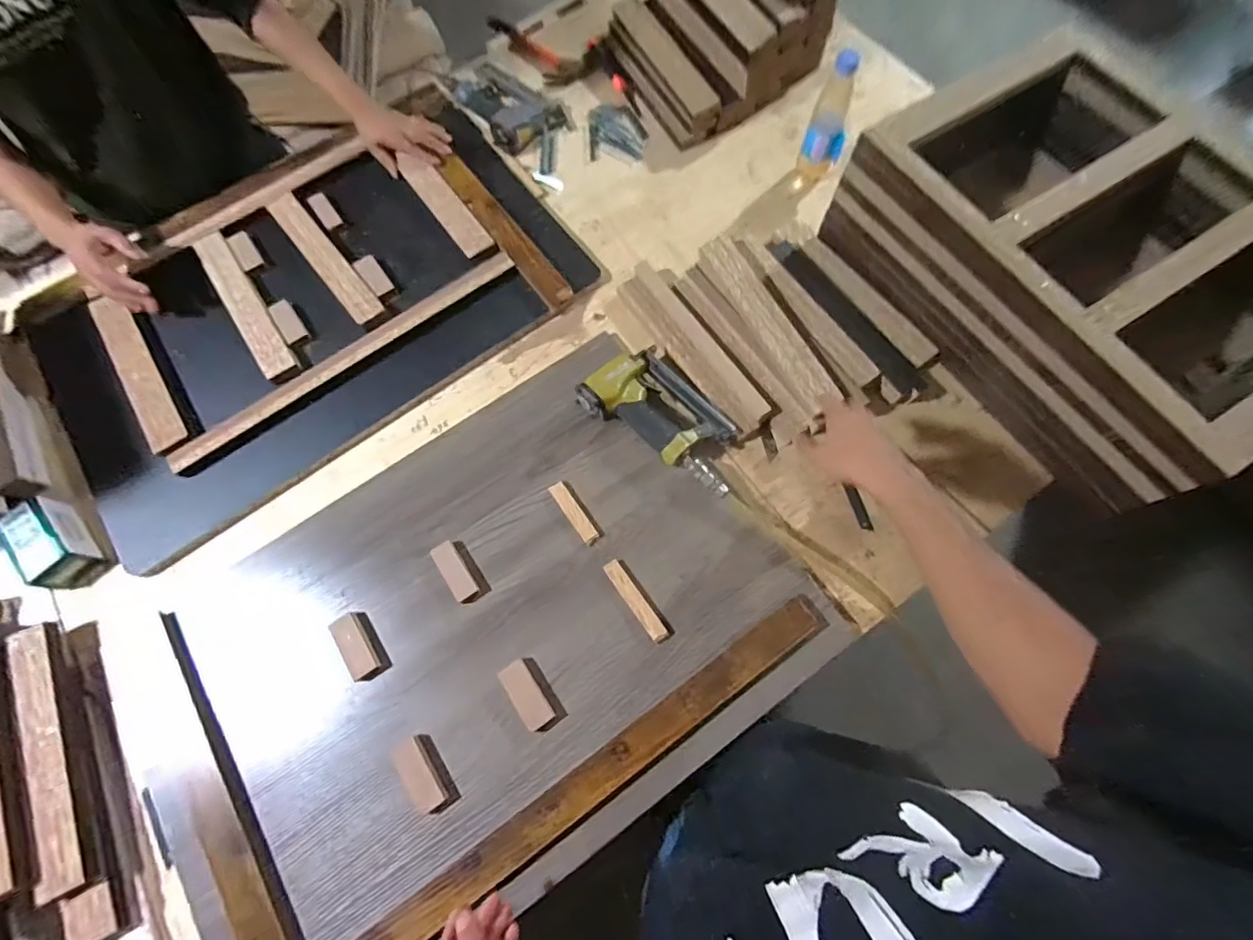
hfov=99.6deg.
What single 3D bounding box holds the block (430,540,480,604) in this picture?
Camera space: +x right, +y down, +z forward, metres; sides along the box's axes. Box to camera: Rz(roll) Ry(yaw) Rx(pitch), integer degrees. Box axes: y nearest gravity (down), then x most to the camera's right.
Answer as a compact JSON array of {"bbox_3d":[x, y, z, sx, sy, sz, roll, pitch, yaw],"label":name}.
[{"bbox_3d":[-0.225,0.134,0.694,0.030,0.015,0.083,-33,73,-9],"label":"block"}]

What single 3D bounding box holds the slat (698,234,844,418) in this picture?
[{"bbox_3d":[0.201,-0.215,0.762,0.053,0.028,0.300,-27,74,-9],"label":"slat"}]

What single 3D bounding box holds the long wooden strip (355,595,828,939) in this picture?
[{"bbox_3d":[-0.074,0.387,0.605,0.759,0.025,0.048,-33,73,-11],"label":"long wooden strip"}]

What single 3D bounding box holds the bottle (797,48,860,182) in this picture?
[{"bbox_3d":[0.327,-0.558,0.845,0.064,0.205,0.053,21,73,9],"label":"bottle"}]

